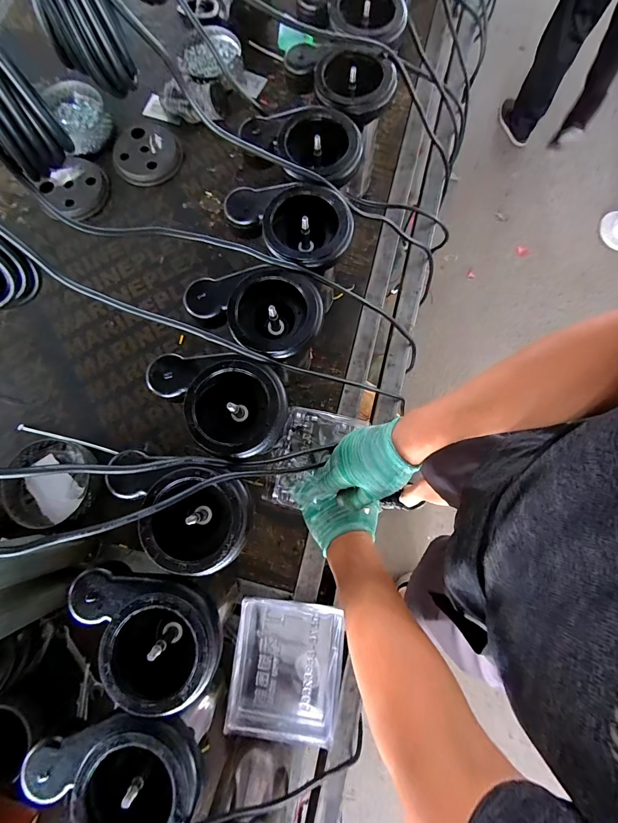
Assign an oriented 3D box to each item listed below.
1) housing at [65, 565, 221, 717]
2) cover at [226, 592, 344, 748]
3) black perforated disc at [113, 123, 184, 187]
[{"bbox_3d":[-0.174,0.239,0.372,0.166,0.058,0.120,14,78,3],"label":"housing"},{"bbox_3d":[-0.031,0.360,0.489,0.148,0.044,0.173,9,78,2],"label":"cover"},{"bbox_3d":[-0.313,-0.504,0.670,0.119,0.013,0.131,19,79,4],"label":"black perforated disc"}]

